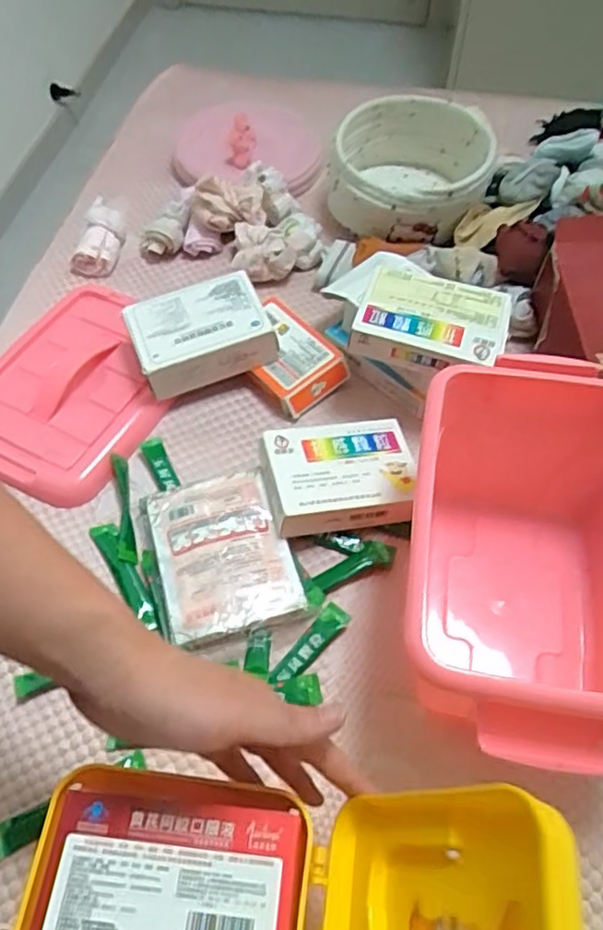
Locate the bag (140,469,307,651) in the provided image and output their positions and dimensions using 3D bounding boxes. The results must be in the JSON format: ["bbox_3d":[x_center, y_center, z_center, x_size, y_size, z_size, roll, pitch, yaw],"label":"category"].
[{"bbox_3d":[-0.074,0.083,0.608,0.118,0.038,0.158,-17,58,-11],"label":"bag"}]

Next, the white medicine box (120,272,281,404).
[{"bbox_3d":[-0.107,-0.139,0.706,0.136,0.050,0.101,-20,59,-12],"label":"white medicine box"}]

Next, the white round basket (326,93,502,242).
[{"bbox_3d":[0.136,-0.363,0.842,0.186,0.102,0.195,0,57,0],"label":"white round basket"}]

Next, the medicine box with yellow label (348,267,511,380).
[{"bbox_3d":[0.126,-0.138,0.647,0.136,0.032,0.101,16,58,11],"label":"medicine box with yellow label"}]

